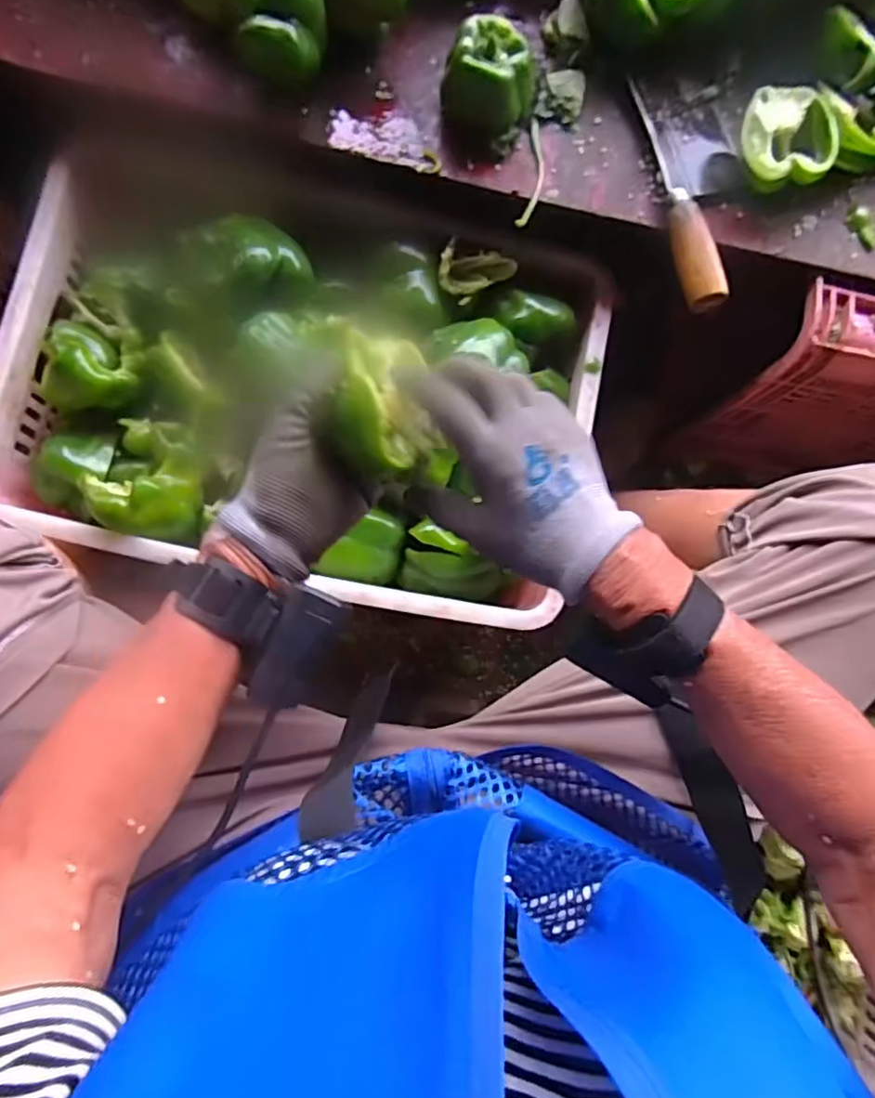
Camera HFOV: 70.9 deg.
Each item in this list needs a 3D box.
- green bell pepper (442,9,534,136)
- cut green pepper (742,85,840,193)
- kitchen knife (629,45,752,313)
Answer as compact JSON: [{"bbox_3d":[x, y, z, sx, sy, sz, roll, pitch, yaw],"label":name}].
[{"bbox_3d":[0.043,-0.378,0.500,0.067,0.056,0.063,1,83,-6],"label":"green bell pepper"},{"bbox_3d":[0.287,-0.339,0.516,0.068,0.046,0.077,10,82,-4],"label":"cut green pepper"},{"bbox_3d":[0.232,-0.317,0.519,0.096,0.030,0.234,-6,84,-6],"label":"kitchen knife"}]

